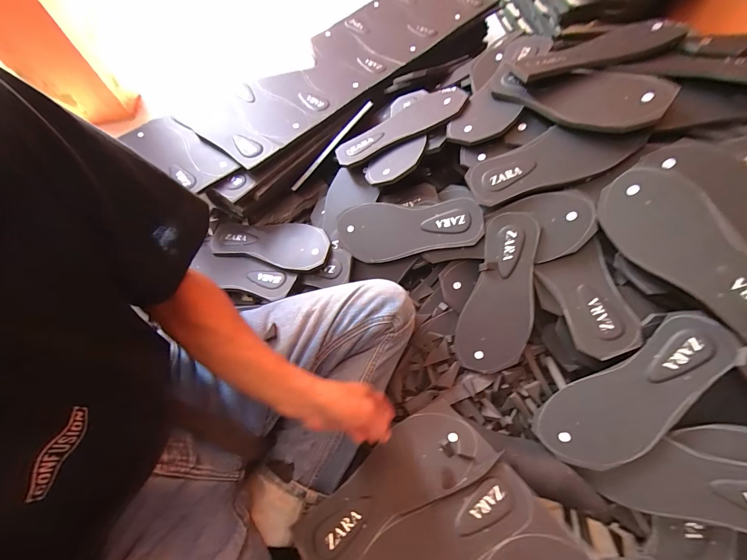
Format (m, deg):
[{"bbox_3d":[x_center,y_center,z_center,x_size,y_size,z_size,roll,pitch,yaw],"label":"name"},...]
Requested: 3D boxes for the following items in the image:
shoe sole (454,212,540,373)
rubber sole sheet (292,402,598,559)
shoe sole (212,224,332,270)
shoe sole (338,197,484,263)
[{"bbox_3d":[0.197,0.023,0.486,0.096,0.005,0.243,16,94,27],"label":"shoe sole"},{"bbox_3d":[0.075,0.308,0.356,0.253,0.011,0.259,-30,50,-21],"label":"rubber sole sheet"},{"bbox_3d":[-0.201,-0.075,0.612,0.258,0.014,0.094,11,65,18],"label":"shoe sole"},{"bbox_3d":[0.055,-0.088,0.541,0.243,0.014,0.100,-4,87,20],"label":"shoe sole"}]

